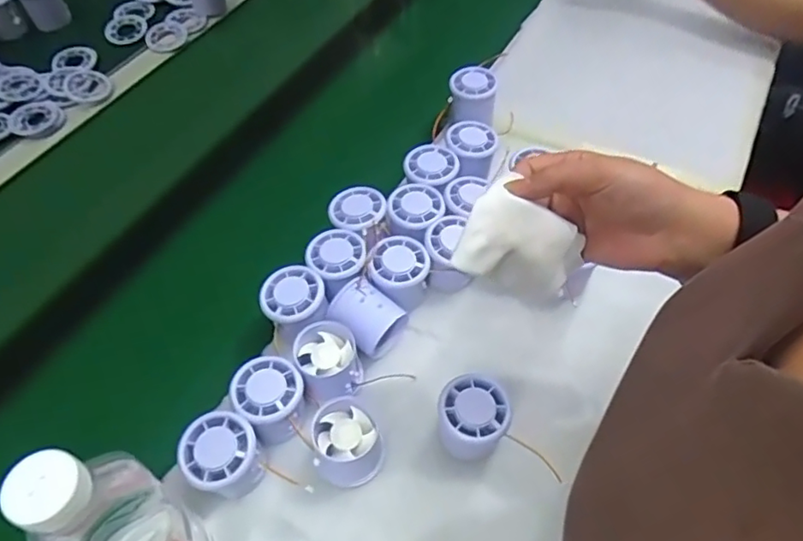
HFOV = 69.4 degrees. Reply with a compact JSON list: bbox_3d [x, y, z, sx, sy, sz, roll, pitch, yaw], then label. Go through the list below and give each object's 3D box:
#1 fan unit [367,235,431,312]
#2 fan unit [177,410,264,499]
[{"bbox_3d":[-0.001,0.005,0.551,0.052,0.058,0.051,0,55,0],"label":"fan unit"},{"bbox_3d":[-0.136,0.147,0.450,0.056,0.057,0.054,0,55,0],"label":"fan unit"}]

